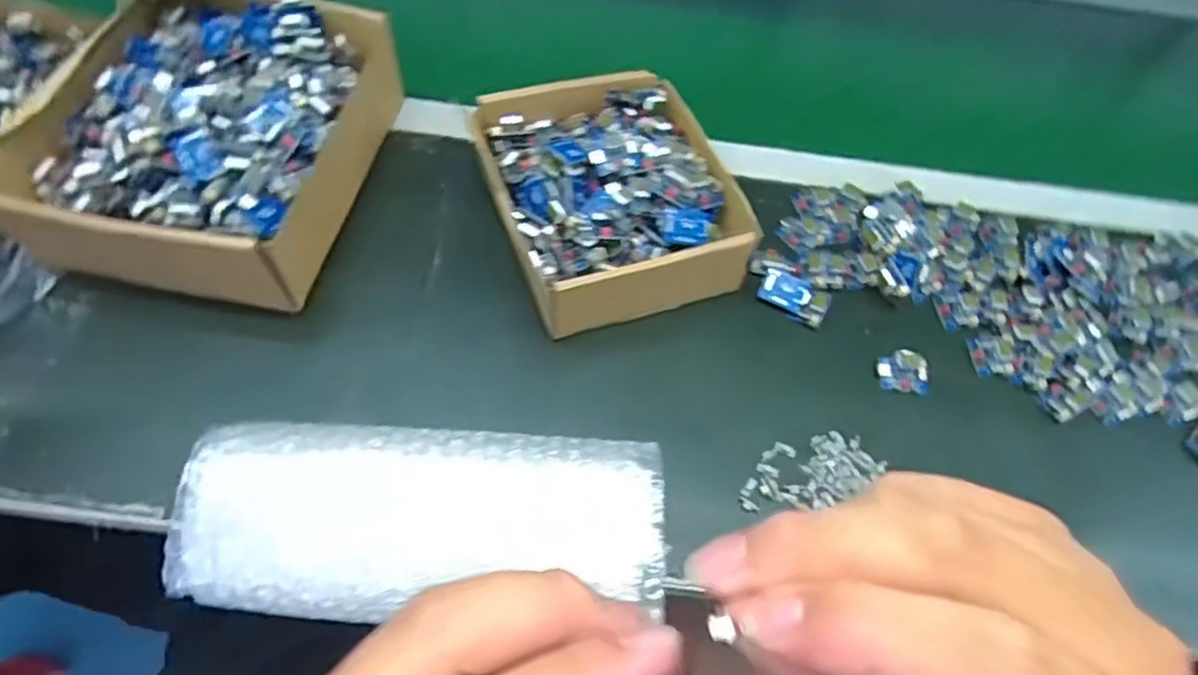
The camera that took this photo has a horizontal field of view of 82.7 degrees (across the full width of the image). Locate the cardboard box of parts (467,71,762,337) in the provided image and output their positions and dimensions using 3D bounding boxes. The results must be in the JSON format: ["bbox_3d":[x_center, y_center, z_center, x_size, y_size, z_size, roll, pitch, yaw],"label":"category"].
[{"bbox_3d":[0.006,-0.095,0.457,0.151,0.054,0.177,-16,60,-15],"label":"cardboard box of parts"}]

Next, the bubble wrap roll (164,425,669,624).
[{"bbox_3d":[-0.087,0.092,0.345,0.238,0.040,0.089,2,57,-4],"label":"bubble wrap roll"}]

